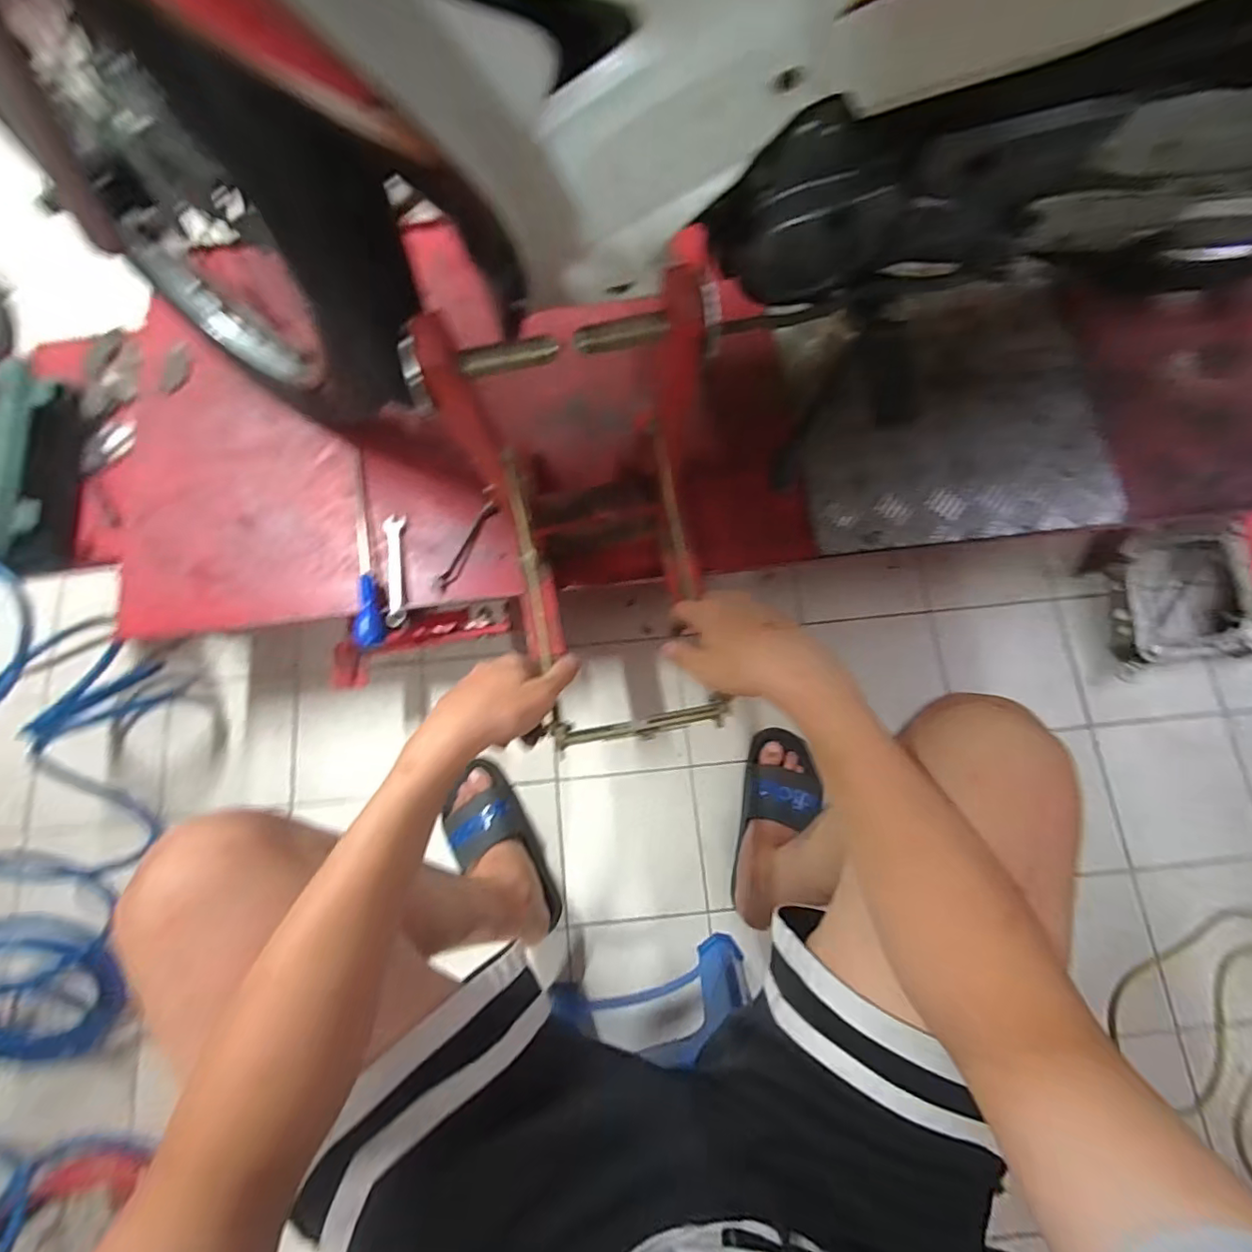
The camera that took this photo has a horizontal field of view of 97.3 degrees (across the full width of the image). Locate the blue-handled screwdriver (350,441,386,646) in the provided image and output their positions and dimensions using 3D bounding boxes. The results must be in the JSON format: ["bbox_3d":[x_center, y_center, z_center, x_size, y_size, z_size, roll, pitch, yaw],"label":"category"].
[{"bbox_3d":[-0.334,-0.106,0.704,0.030,0.032,0.274,-9,77,-1],"label":"blue-handled screwdriver"}]

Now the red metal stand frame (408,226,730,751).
[{"bbox_3d":[-0.030,-0.059,0.401,0.192,0.185,0.277,-5,79,0],"label":"red metal stand frame"}]

